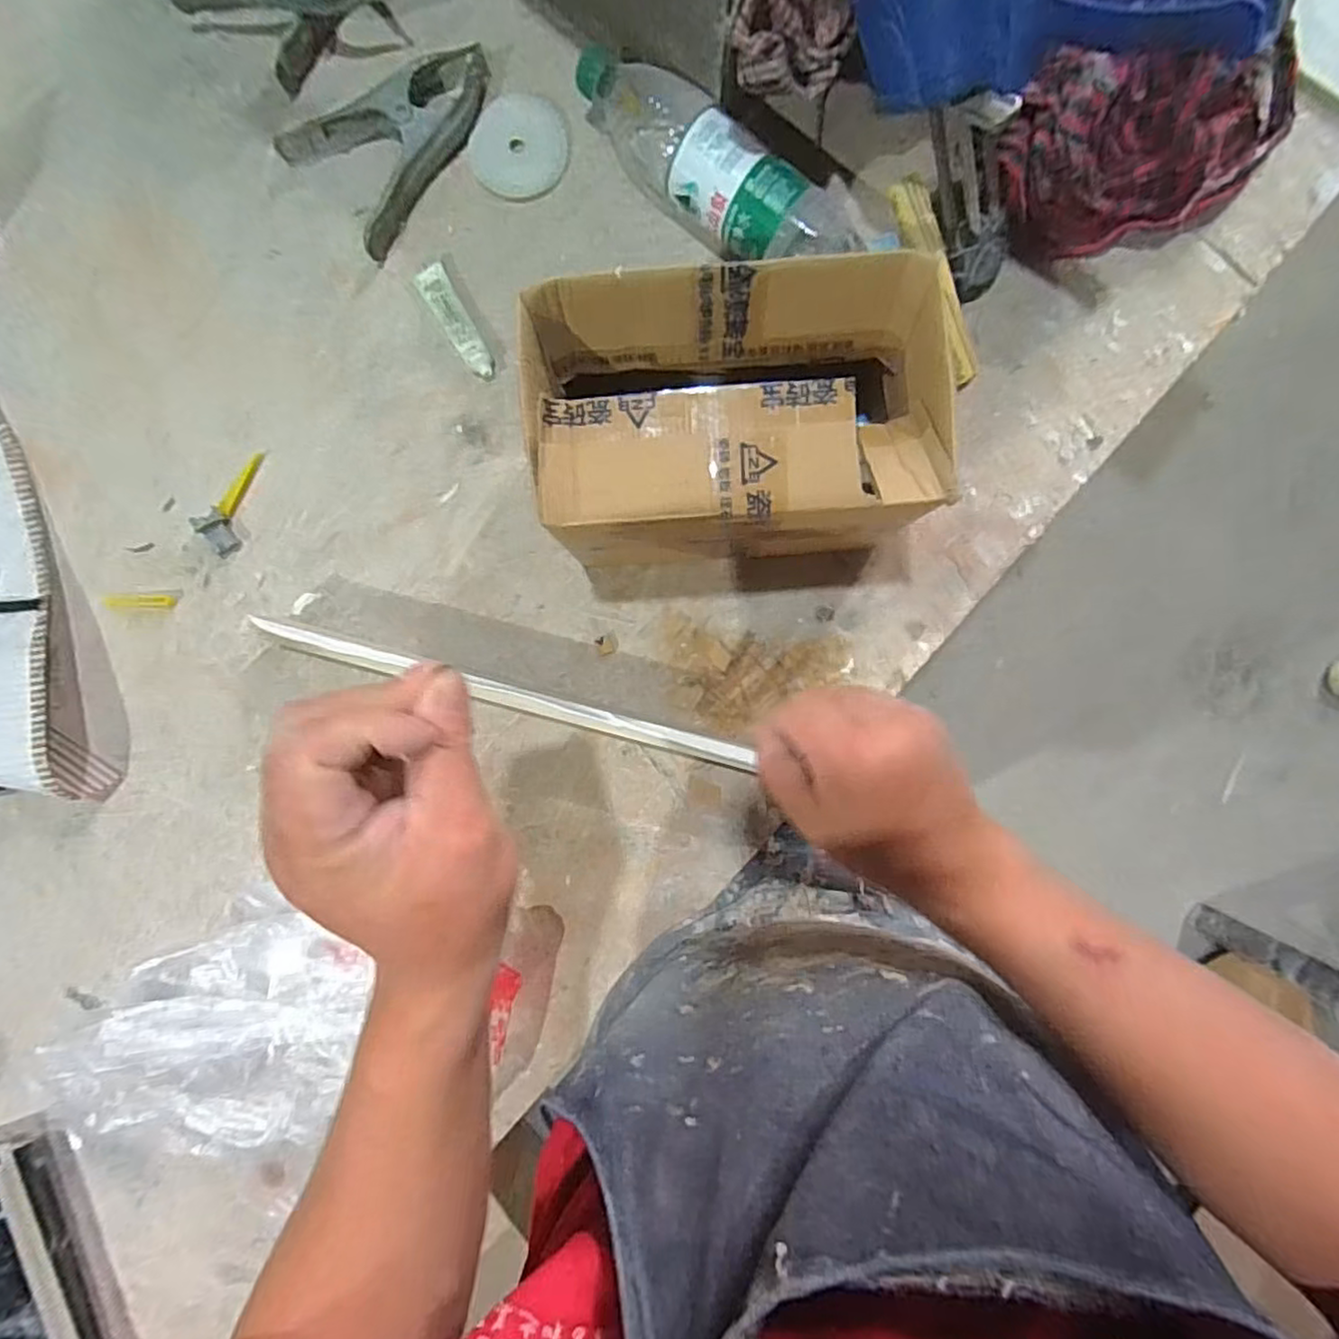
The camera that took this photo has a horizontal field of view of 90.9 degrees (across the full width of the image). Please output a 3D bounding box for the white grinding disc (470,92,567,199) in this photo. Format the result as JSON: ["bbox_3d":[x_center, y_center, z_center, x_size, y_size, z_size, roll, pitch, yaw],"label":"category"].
[{"bbox_3d":[-0.114,-0.400,0.504,0.069,0.004,0.075,0,90,1],"label":"white grinding disc"}]

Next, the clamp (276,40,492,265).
[{"bbox_3d":[-0.200,-0.405,0.496,0.156,0.028,0.105,-41,90,1],"label":"clamp"}]

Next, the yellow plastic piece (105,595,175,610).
[{"bbox_3d":[-0.411,-0.052,0.511,0.055,0.004,0.010,-2,91,-2],"label":"yellow plastic piece"}]

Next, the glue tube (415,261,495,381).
[{"bbox_3d":[-0.162,-0.263,0.501,0.023,0.018,0.093,-29,90,1],"label":"glue tube"}]

